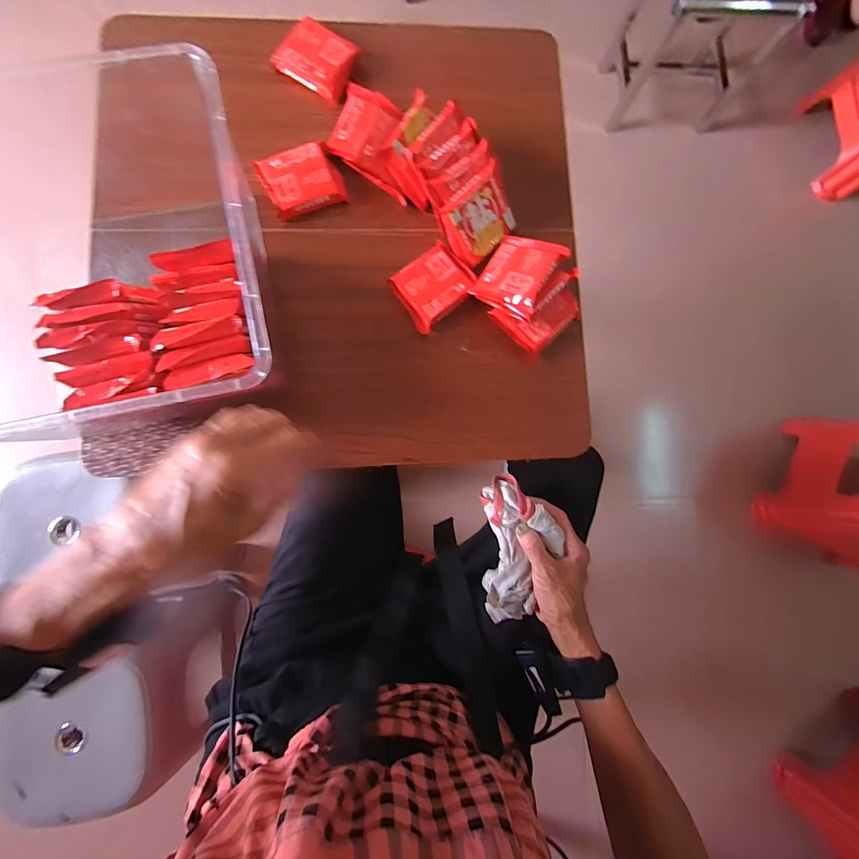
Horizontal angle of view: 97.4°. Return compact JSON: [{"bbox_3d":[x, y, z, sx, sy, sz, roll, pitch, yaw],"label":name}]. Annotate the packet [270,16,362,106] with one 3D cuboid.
[{"bbox_3d":[-0.134,-0.456,0.464,0.087,0.017,0.072,31,83,-1],"label":"packet"}]

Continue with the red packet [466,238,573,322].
[{"bbox_3d":[0.102,-0.180,0.429,0.078,0.023,0.098,29,80,27],"label":"red packet"}]

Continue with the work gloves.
[{"bbox_3d":[0.102,0.136,0.432,0.074,0.056,0.160,3,83,-4],"label":"work gloves"}]

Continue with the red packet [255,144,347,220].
[{"bbox_3d":[-0.149,-0.294,0.445,0.086,0.017,0.076,-26,87,-6],"label":"red packet"}]

